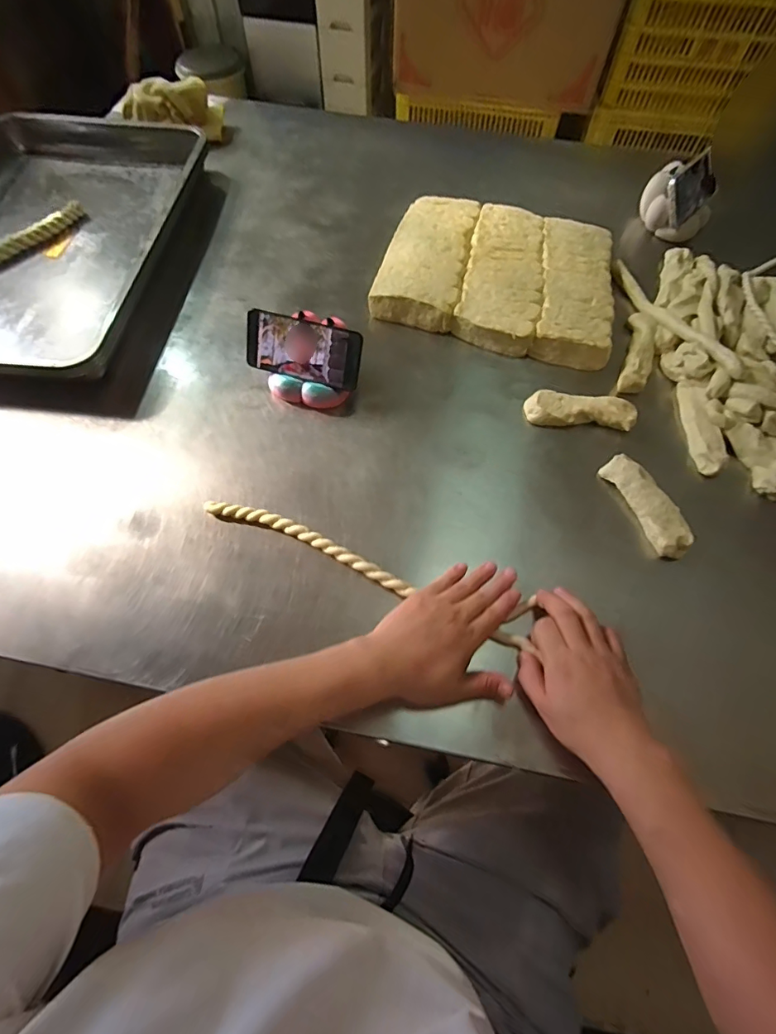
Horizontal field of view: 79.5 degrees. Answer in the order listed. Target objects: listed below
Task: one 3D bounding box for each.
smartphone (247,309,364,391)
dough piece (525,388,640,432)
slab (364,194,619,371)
[{"bbox_3d":[-0.112,-0.220,0.616,0.159,0.073,0.014,16,26,12],"label":"smartphone"},{"bbox_3d":[0.256,-0.140,0.621,0.139,0.027,0.045,6,63,2],"label":"dough piece"},{"bbox_3d":[0.173,-0.380,0.726,0.354,0.050,0.278,16,64,6],"label":"slab"}]

